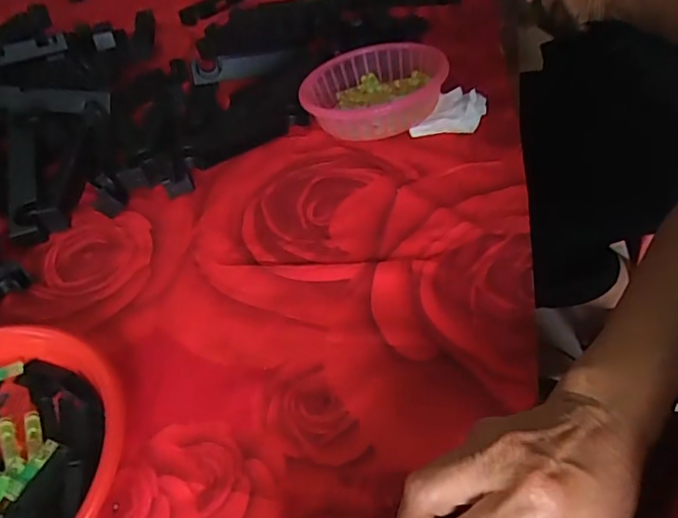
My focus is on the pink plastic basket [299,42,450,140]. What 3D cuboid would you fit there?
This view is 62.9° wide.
[{"bbox_3d":[0.041,-0.195,0.654,0.166,0.053,0.162,0,43,11],"label":"pink plastic basket"}]

